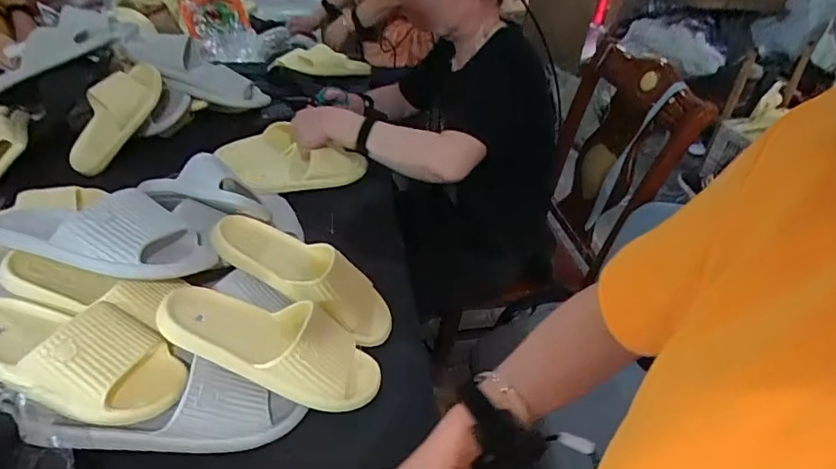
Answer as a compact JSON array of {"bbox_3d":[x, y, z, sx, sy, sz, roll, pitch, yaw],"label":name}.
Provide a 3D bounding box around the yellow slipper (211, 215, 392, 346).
[{"bbox_3d":[-0.145,0.046,0.696,0.263,0.059,0.095,31,39,-3],"label":"yellow slipper"}]

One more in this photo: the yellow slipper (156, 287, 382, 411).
[{"bbox_3d":[-0.156,0.120,0.591,0.264,0.058,0.110,24,34,-16],"label":"yellow slipper"}]

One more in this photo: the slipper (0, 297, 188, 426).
[{"bbox_3d":[-0.377,0.123,0.544,0.249,0.068,0.116,15,38,12],"label":"slipper"}]

